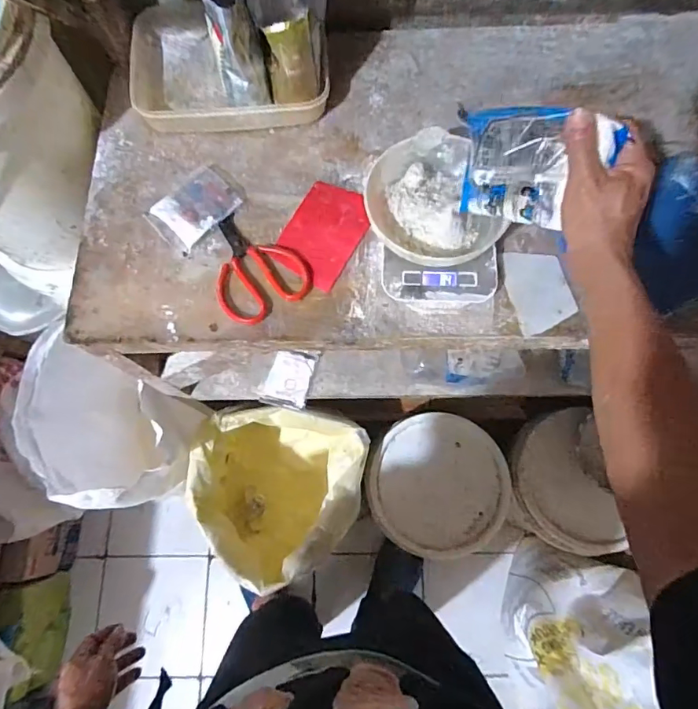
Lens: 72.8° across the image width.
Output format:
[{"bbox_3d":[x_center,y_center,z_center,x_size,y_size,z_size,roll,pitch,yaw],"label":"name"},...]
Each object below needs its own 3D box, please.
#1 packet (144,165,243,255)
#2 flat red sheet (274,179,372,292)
[{"bbox_3d":[-0.209,-0.198,0.638,0.110,0.014,0.084,-42,77,-10],"label":"packet"},{"bbox_3d":[-0.033,-0.161,0.629,0.096,0.006,0.141,26,76,9],"label":"flat red sheet"}]

